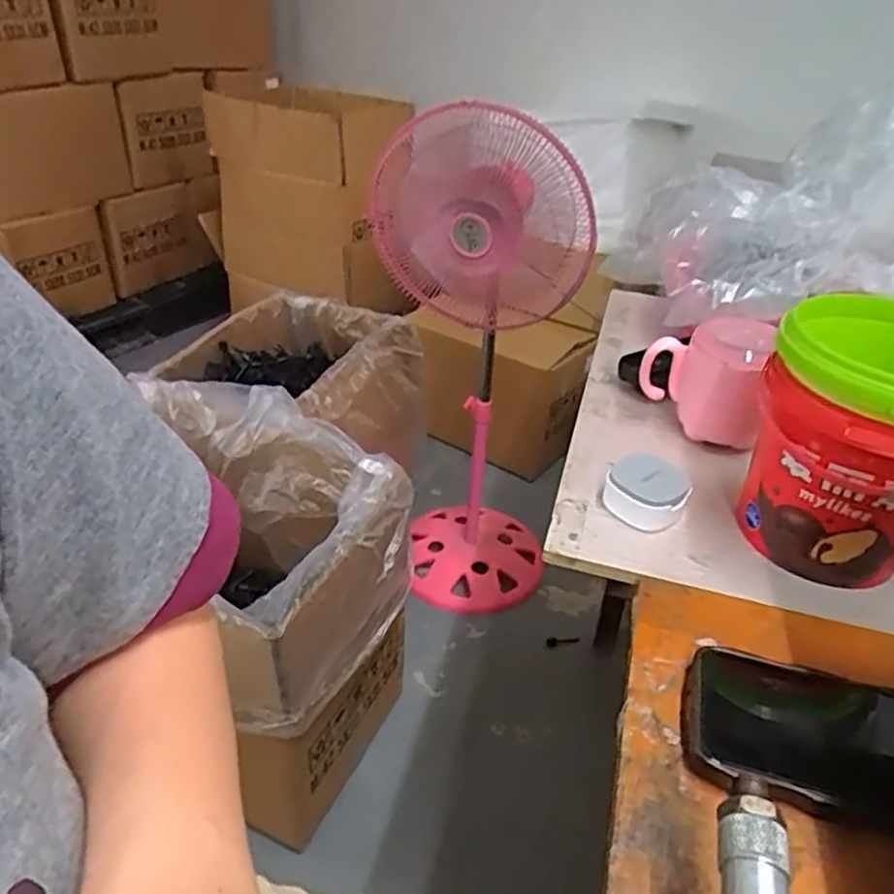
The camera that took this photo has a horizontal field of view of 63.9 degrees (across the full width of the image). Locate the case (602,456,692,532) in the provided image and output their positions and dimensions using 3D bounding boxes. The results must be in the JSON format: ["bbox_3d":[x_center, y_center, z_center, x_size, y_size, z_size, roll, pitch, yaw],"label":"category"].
[{"bbox_3d":[0.146,0.030,0.517,0.056,0.031,0.055,23,39,26],"label":"case"}]

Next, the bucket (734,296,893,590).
[{"bbox_3d":[0.269,-0.001,0.464,0.124,0.152,0.125,27,41,29],"label":"bucket"}]

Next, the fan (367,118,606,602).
[{"bbox_3d":[0.039,-0.119,1.258,0.320,0.845,0.289,2,35,-3],"label":"fan"}]

